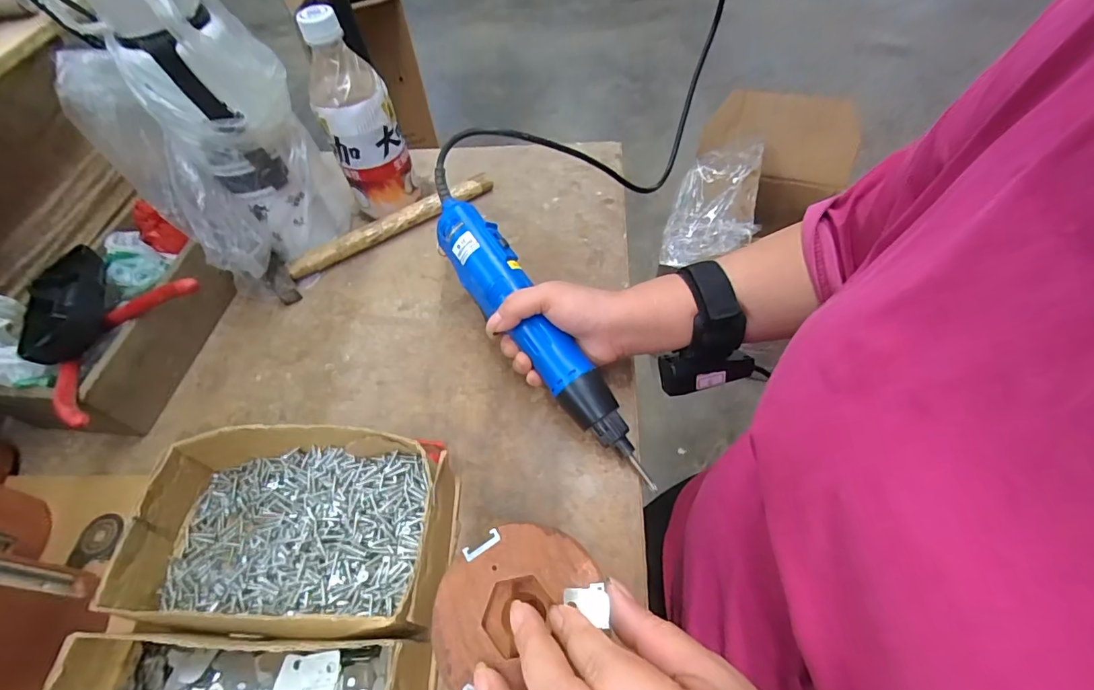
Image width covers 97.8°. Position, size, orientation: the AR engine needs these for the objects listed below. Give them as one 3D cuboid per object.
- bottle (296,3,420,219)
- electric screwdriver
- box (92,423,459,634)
[{"bbox_3d":[-0.179,-0.214,0.459,0.065,0.184,0.071,-21,56,-10],"label":"bottle"},{"bbox_3d":[-0.008,-0.011,0.367,0.040,0.030,0.257,-32,75,-17],"label":"electric screwdriver"},{"bbox_3d":[-0.152,0.116,0.304,0.192,0.067,0.119,0,55,4],"label":"box"}]

